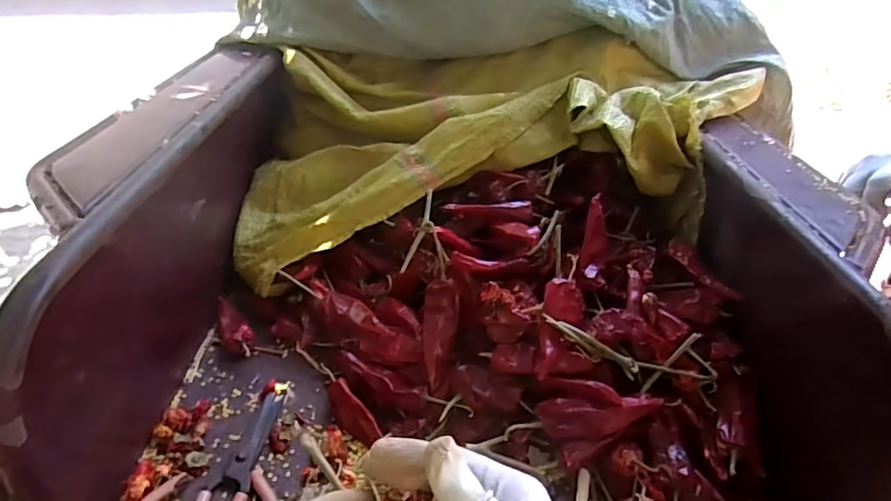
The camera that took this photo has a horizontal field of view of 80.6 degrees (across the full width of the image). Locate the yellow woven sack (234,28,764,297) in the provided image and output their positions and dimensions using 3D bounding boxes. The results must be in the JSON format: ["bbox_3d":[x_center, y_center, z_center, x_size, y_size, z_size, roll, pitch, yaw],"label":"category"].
[{"bbox_3d":[0.049,-0.139,0.661,0.567,0.228,0.301,1,37,-3],"label":"yellow woven sack"}]

